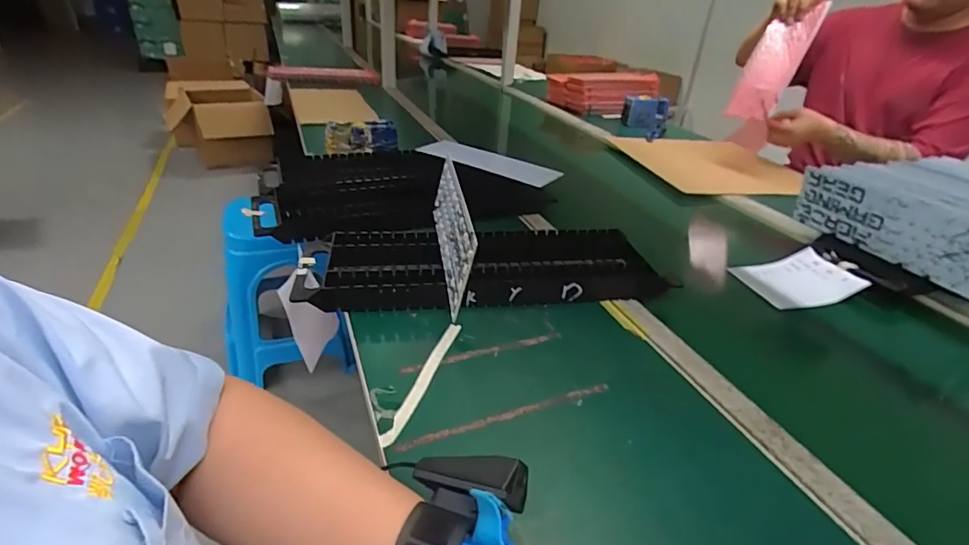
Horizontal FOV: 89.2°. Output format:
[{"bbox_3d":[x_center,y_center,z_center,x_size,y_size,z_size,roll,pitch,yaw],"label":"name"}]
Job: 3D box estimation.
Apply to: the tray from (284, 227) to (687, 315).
[{"bbox_3d":[-0.005,-0.010,0.624,0.429,0.039,0.142,-1,31,-9],"label":"tray"}]

